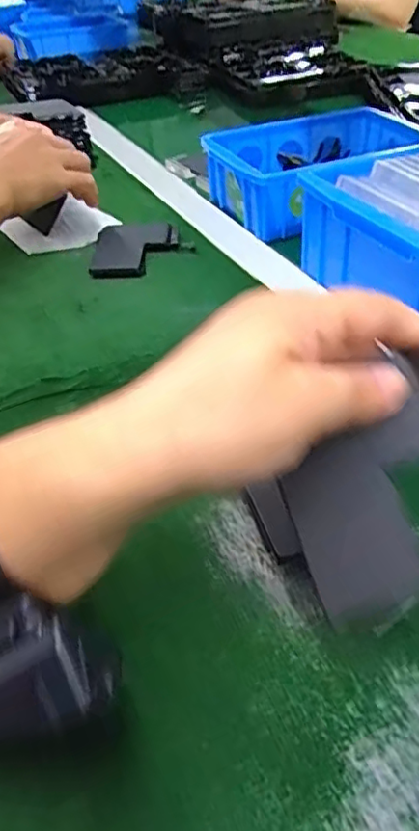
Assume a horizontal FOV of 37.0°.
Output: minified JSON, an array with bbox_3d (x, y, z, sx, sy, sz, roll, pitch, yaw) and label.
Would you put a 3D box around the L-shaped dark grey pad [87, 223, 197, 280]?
[{"bbox_3d":[-0.060,-0.148,0.555,0.087,0.012,0.096,-4,40,-1],"label":"L-shaped dark grey pad"}]

